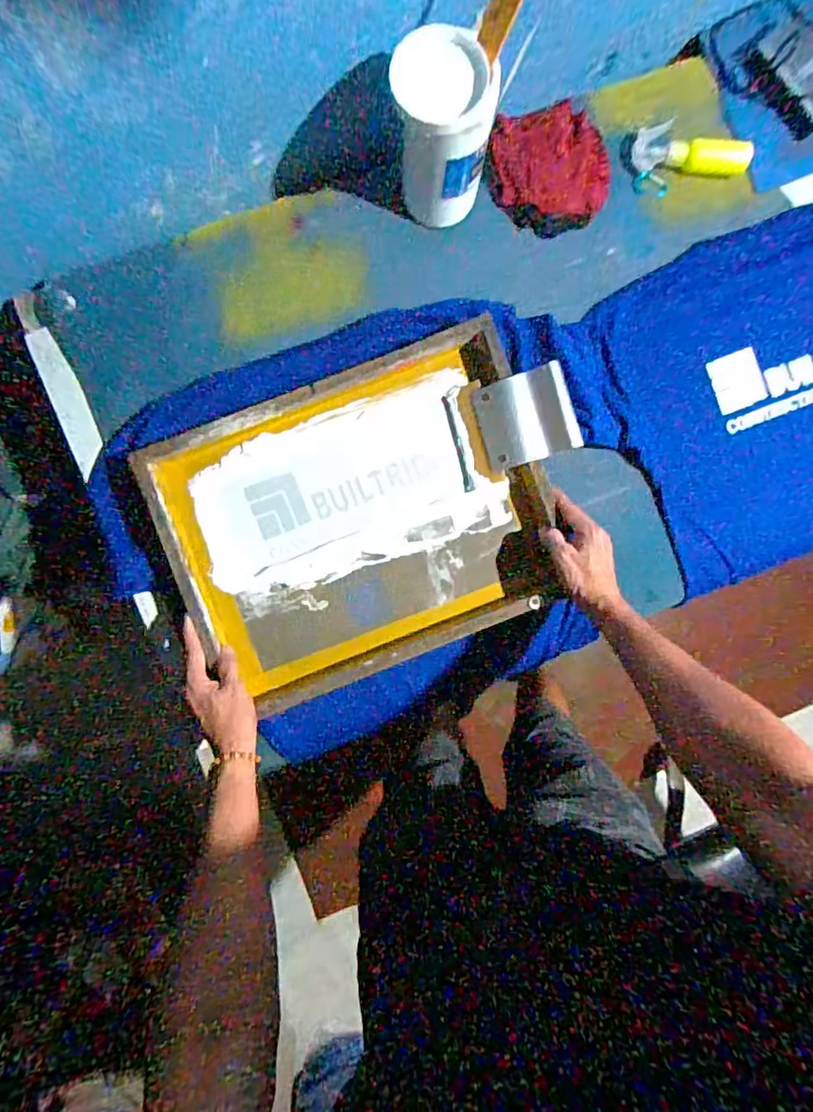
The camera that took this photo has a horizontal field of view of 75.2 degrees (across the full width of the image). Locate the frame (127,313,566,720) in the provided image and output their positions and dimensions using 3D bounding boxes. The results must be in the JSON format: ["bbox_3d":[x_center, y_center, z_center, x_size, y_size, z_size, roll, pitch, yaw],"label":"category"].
[{"bbox_3d":[-0.057,-0.042,0.649,0.440,0.056,0.347,-21,93,-2],"label":"frame"}]

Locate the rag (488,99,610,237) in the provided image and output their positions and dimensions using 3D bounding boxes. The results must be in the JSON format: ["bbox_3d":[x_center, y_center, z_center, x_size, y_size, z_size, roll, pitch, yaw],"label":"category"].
[{"bbox_3d":[0.181,-0.492,0.674,0.146,0.021,0.163,-18,93,-2],"label":"rag"}]

